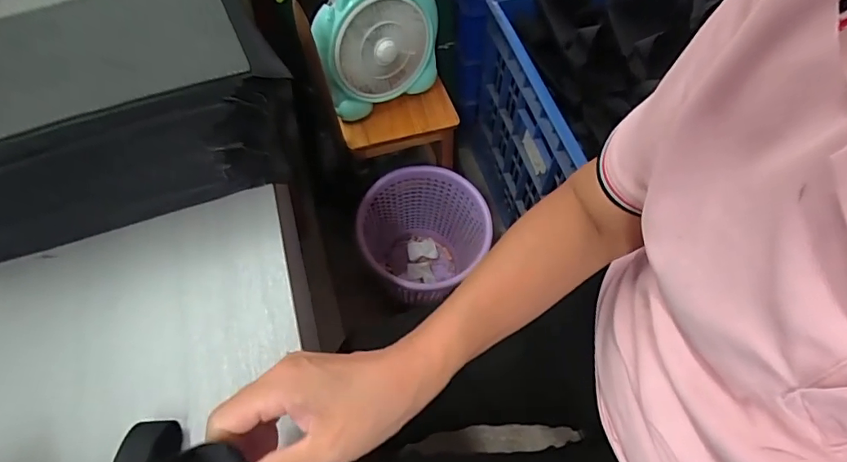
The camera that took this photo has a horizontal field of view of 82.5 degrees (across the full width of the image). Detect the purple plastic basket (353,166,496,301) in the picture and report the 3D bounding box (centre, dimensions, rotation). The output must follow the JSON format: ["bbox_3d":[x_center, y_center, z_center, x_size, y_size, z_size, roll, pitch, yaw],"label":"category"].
[{"bbox_3d":[0.006,0.054,1.104,0.263,0.323,0.258,0,59,0],"label":"purple plastic basket"}]

